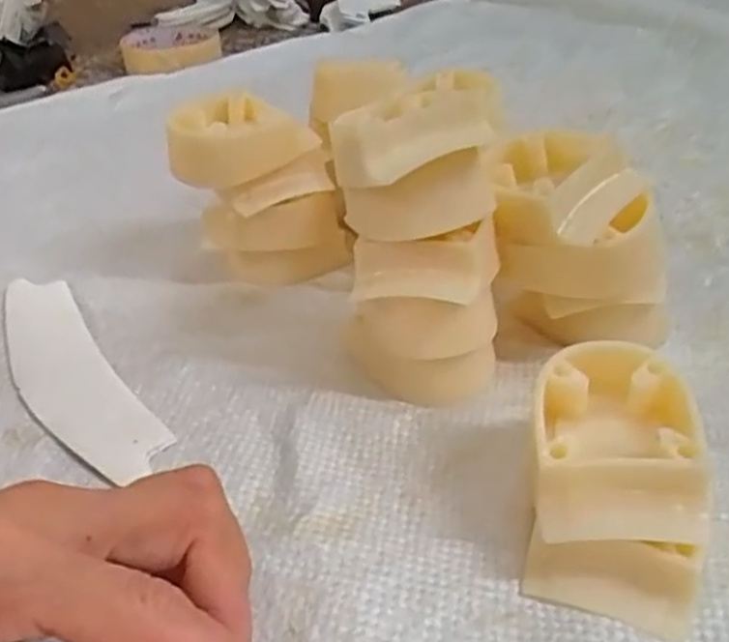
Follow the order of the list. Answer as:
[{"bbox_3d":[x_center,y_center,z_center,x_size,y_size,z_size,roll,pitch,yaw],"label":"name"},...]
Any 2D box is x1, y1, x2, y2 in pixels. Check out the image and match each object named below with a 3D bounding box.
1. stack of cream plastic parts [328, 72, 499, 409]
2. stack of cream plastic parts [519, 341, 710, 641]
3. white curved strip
[{"bbox_3d":[0.018,-0.027,0.270,0.055,0.107,0.058,-3,36,3],"label":"stack of cream plastic parts"},{"bbox_3d":[0.071,0.045,0.219,0.051,0.043,0.069,4,37,12],"label":"stack of cream plastic parts"},{"bbox_3d":[-0.123,0.018,0.305,0.035,0.005,0.139,-26,41,-26],"label":"white curved strip"}]

